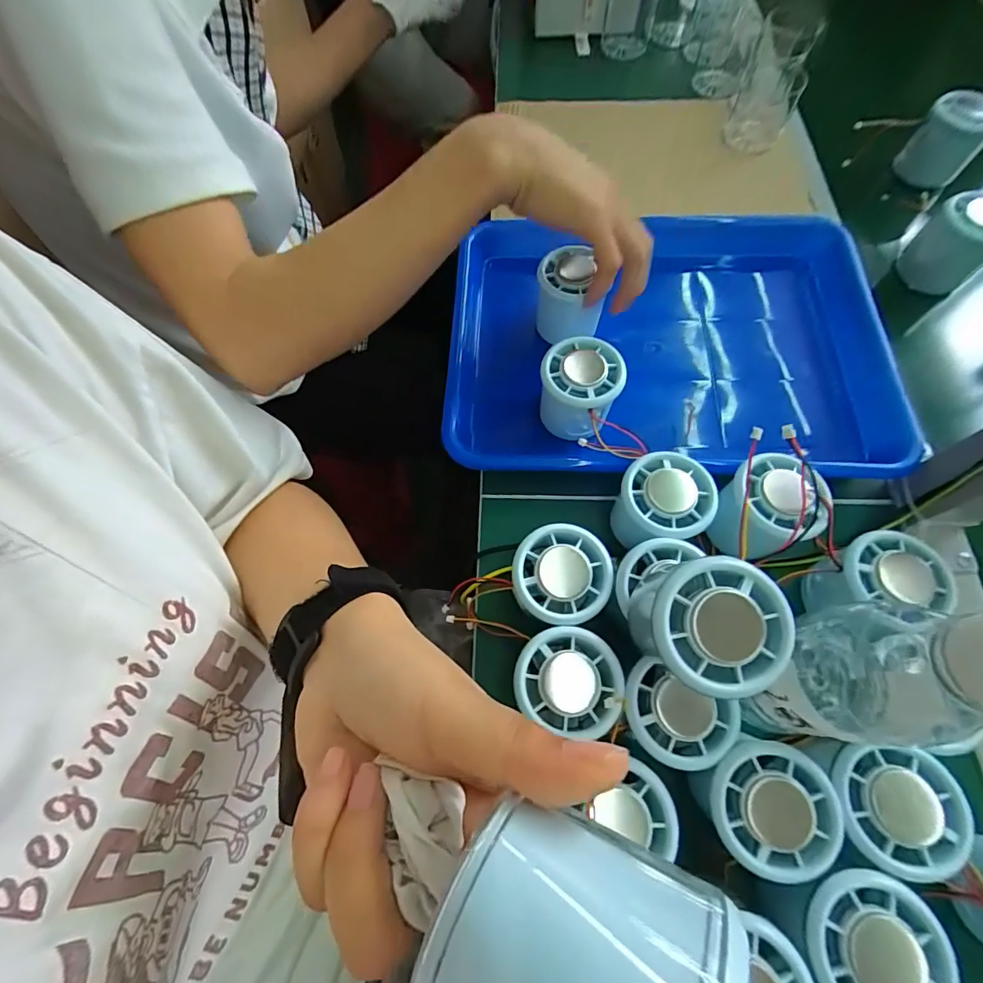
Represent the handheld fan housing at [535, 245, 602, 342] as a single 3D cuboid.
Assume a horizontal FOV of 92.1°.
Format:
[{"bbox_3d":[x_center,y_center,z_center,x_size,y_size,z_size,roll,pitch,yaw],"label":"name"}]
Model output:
[{"bbox_3d":[0.058,-0.152,0.374,0.046,0.055,0.056,2,66,1],"label":"handheld fan housing"}]

